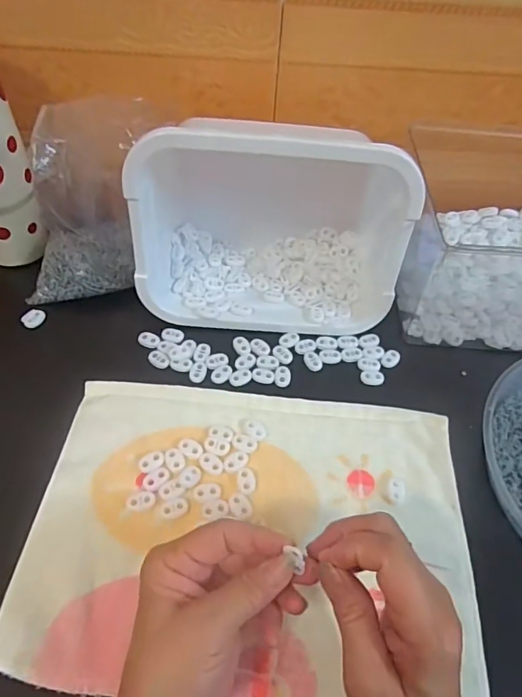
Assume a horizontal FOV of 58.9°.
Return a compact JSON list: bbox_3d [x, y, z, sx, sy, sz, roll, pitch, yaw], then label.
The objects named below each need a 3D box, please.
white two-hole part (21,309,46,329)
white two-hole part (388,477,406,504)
[{"bbox_3d":[-0.234,-0.031,0.476,0.017,0.006,0.023,29,58,15],"label":"white two-hole part"},{"bbox_3d":[0.113,0.117,0.382,0.014,0.004,0.022,13,55,4],"label":"white two-hole part"}]

